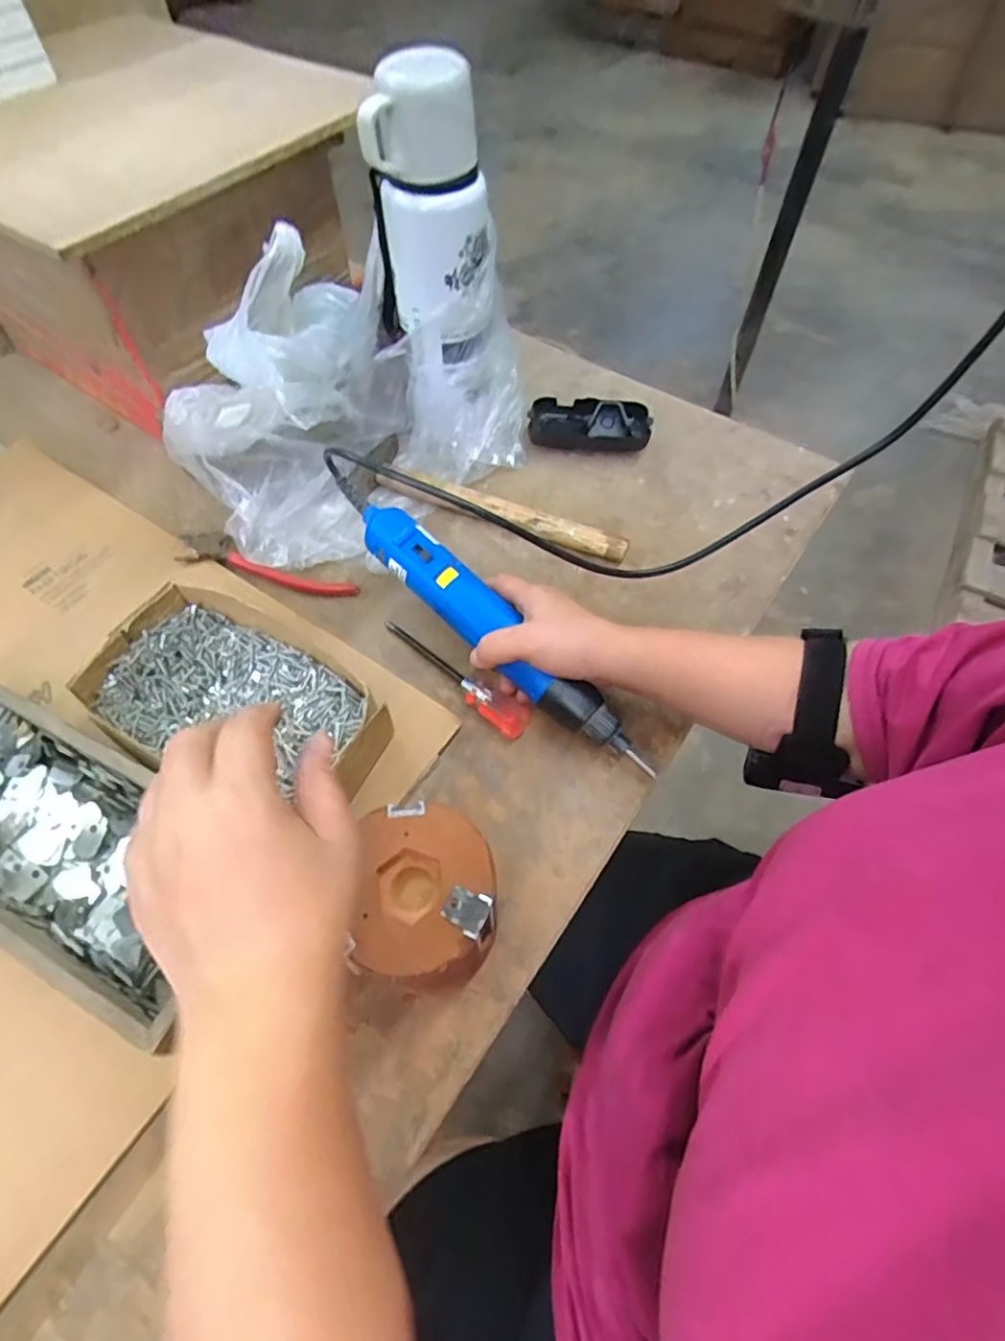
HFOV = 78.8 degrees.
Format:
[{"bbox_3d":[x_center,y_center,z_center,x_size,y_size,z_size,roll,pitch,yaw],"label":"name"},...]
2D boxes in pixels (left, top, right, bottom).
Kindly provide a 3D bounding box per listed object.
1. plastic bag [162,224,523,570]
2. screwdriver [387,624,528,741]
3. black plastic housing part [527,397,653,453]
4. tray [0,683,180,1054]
[{"bbox_3d":[-0.124,-0.226,0.495,0.277,0.149,0.167,-36,65,-21],"label":"plastic bag"},{"bbox_3d":[-0.035,0.001,0.446,0.135,0.017,0.027,38,65,20],"label":"screwdriver"},{"bbox_3d":[0.081,-0.228,0.574,0.109,0.034,0.051,11,59,6],"label":"black plastic housing part"},{"bbox_3d":[-0.264,0.086,0.351,0.259,0.061,0.098,25,61,13],"label":"tray"}]

